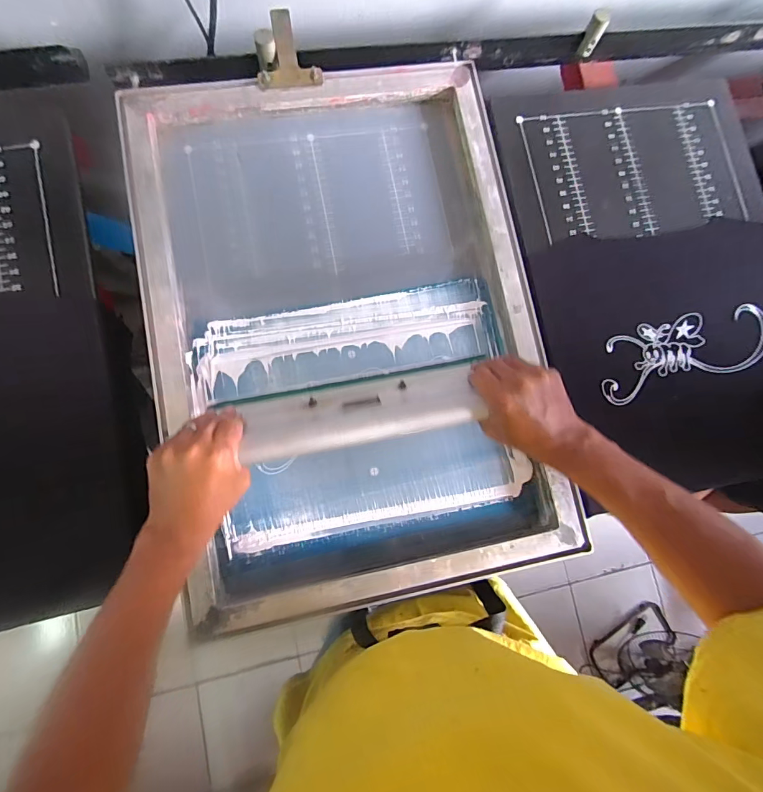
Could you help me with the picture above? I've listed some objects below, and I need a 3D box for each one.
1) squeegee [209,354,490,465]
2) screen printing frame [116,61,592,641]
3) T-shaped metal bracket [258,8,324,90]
[{"bbox_3d":[-0.013,0.015,0.449,0.260,0.130,0.032,-11,124,-8],"label":"squeegee"},{"bbox_3d":[-0.038,-0.090,0.508,0.459,0.033,0.641,-10,84,-7],"label":"screen printing frame"},{"bbox_3d":[-0.121,-0.440,0.519,0.081,0.017,0.085,-7,102,-2],"label":"T-shaped metal bracket"}]

